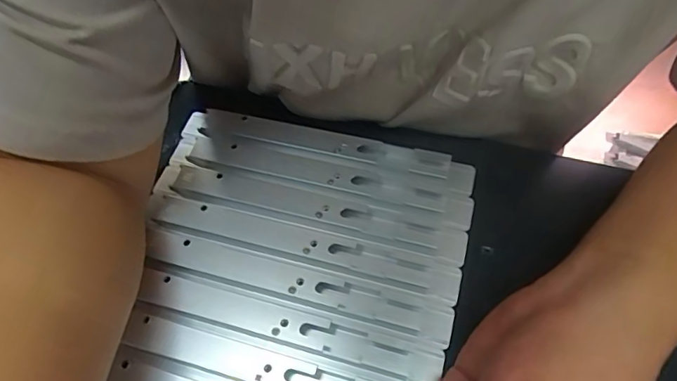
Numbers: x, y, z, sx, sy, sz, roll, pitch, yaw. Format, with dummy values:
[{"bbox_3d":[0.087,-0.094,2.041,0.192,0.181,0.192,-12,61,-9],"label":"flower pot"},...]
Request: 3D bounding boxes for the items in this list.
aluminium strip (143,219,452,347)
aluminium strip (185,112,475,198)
[{"bbox_3d":[-0.030,0.054,0.300,0.195,0.013,0.027,13,60,12],"label":"aluminium strip"},{"bbox_3d":[-0.011,-0.034,0.352,0.215,0.012,0.023,14,60,12],"label":"aluminium strip"}]

